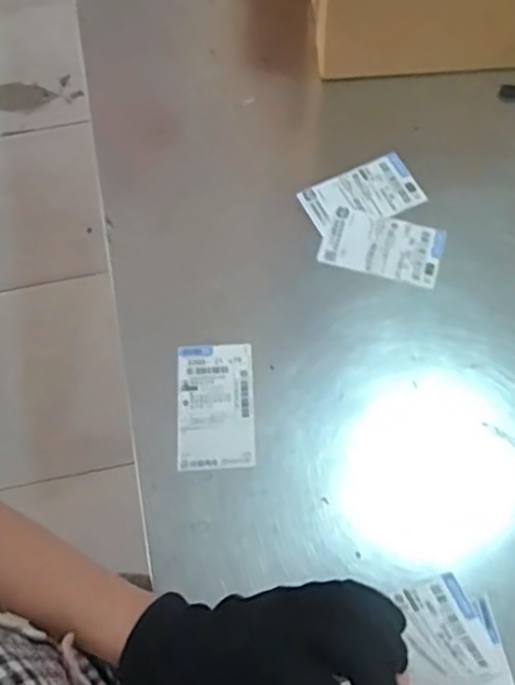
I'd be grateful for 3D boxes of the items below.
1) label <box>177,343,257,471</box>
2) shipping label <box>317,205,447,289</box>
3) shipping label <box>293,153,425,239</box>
[{"bbox_3d":[-0.043,0.065,0.706,0.078,0.004,0.131,-2,69,-4],"label":"label"},{"bbox_3d":[0.143,-0.111,0.777,0.133,0.007,0.076,14,71,5],"label":"shipping label"},{"bbox_3d":[0.123,-0.175,0.805,0.136,0.004,0.077,-23,68,-7],"label":"shipping label"}]

